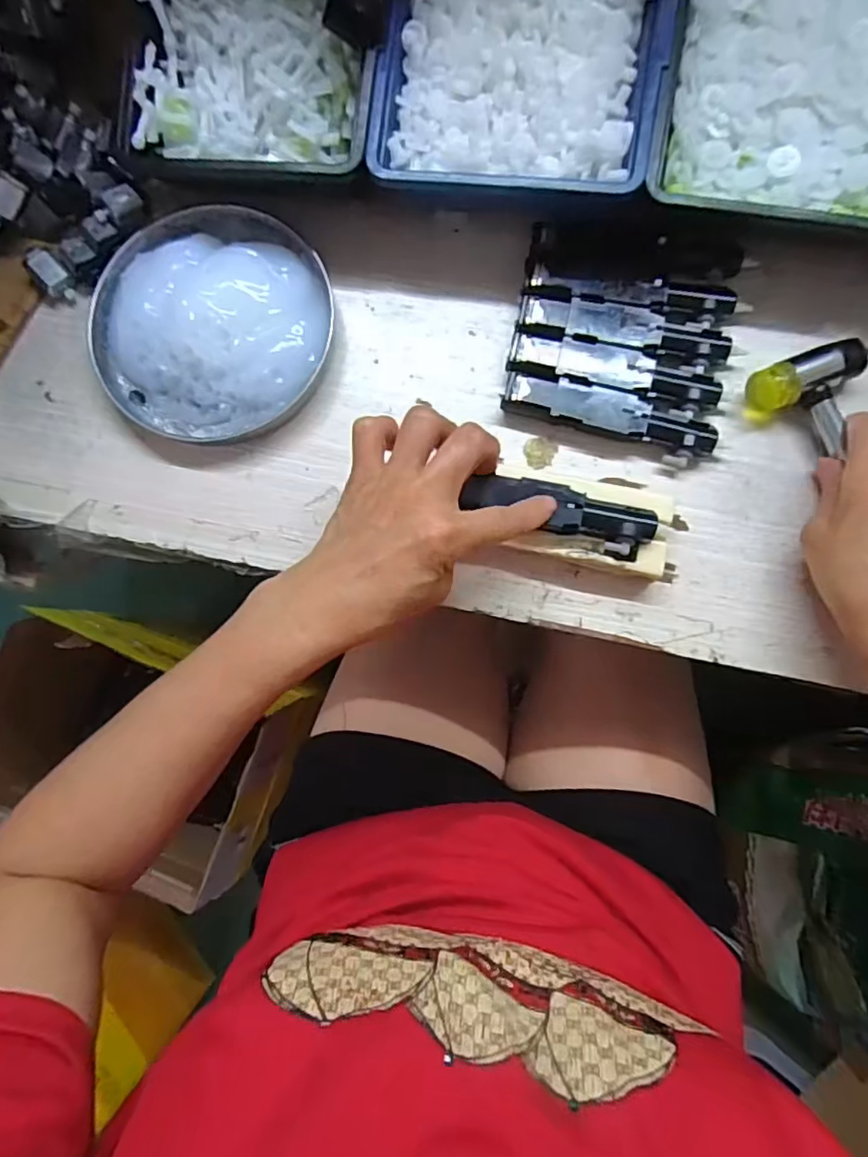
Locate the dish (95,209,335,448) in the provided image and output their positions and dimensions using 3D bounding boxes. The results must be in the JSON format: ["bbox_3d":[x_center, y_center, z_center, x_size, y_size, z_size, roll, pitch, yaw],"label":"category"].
[{"bbox_3d":[-0.135,-0.157,0.357,0.140,0.031,0.138,0,85,3],"label":"dish"}]

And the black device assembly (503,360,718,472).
[{"bbox_3d":[0.099,-0.092,0.343,0.119,0.021,0.026,19,86,5],"label":"black device assembly"}]

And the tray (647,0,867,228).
[{"bbox_3d":[0.193,-0.259,0.320,0.141,0.056,0.155,10,85,4],"label":"tray"}]

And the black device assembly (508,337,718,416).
[{"bbox_3d":[0.104,-0.115,0.345,0.118,0.019,0.026,12,85,4],"label":"black device assembly"}]

